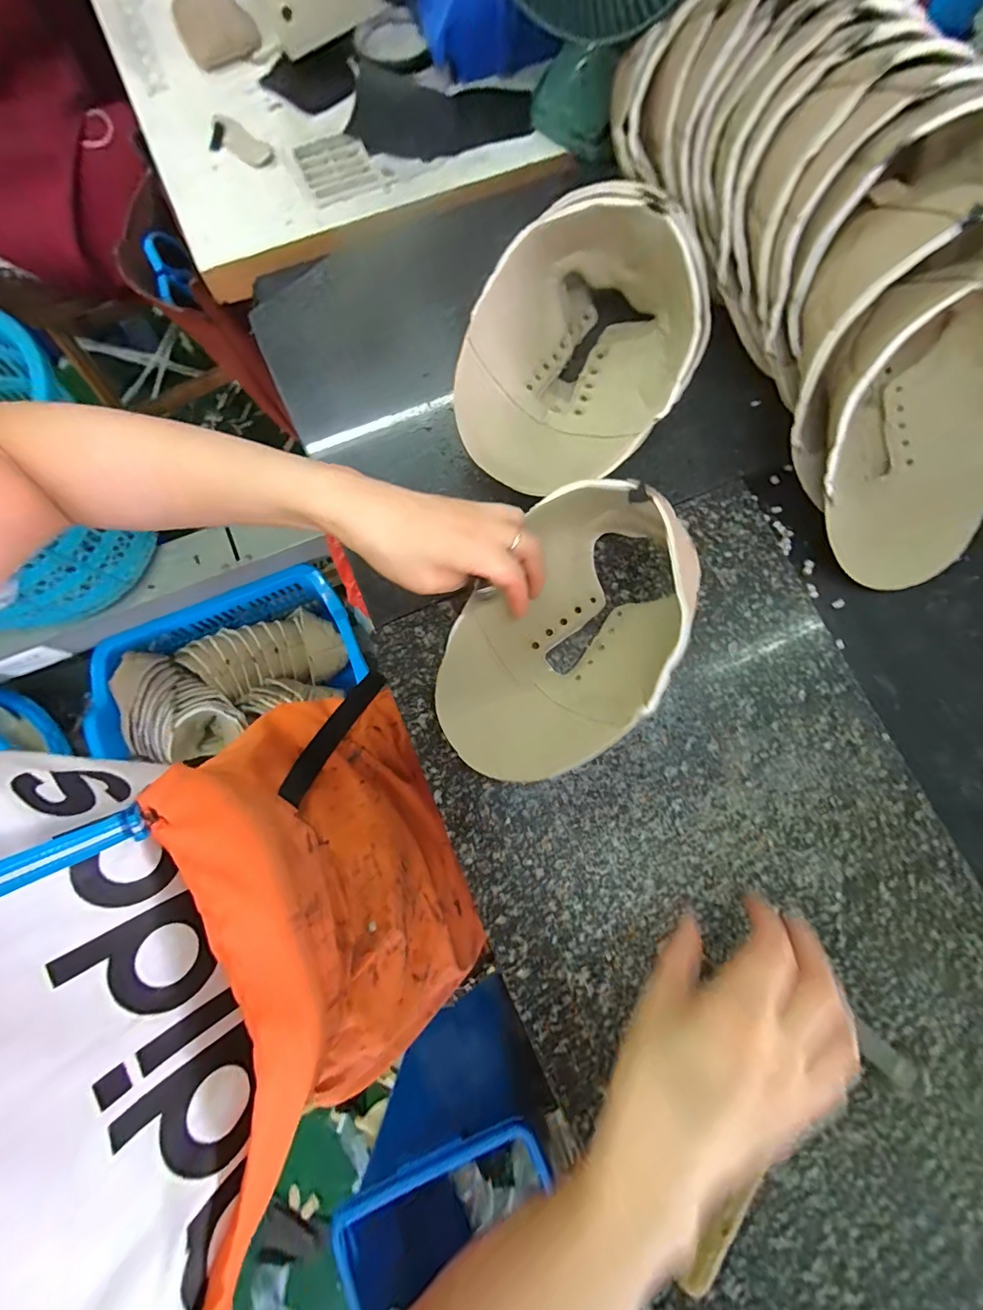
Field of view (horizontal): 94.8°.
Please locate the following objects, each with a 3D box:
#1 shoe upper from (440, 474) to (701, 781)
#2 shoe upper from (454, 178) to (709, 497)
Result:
[{"bbox_3d":[0.049,-0.019,0.329,0.148,0.092,0.220,25,81,5],"label":"shoe upper"},{"bbox_3d":[0.065,-0.226,0.359,0.154,0.100,0.221,38,82,7],"label":"shoe upper"}]

